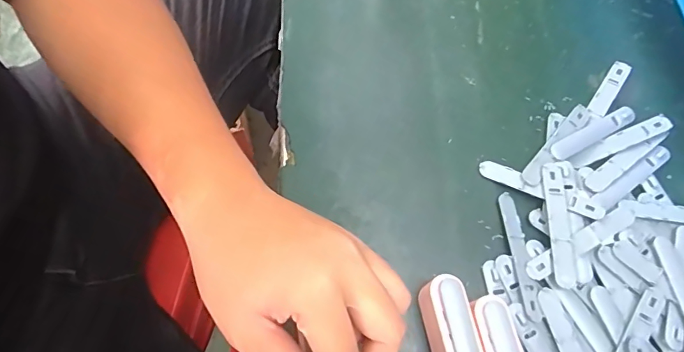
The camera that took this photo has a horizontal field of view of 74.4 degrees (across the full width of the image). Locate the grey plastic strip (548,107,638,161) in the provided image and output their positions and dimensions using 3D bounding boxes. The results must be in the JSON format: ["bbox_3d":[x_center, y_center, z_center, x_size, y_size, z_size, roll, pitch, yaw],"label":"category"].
[{"bbox_3d":[0.209,-0.036,0.374,0.090,0.008,0.015,-26,74,-13],"label":"grey plastic strip"}]

